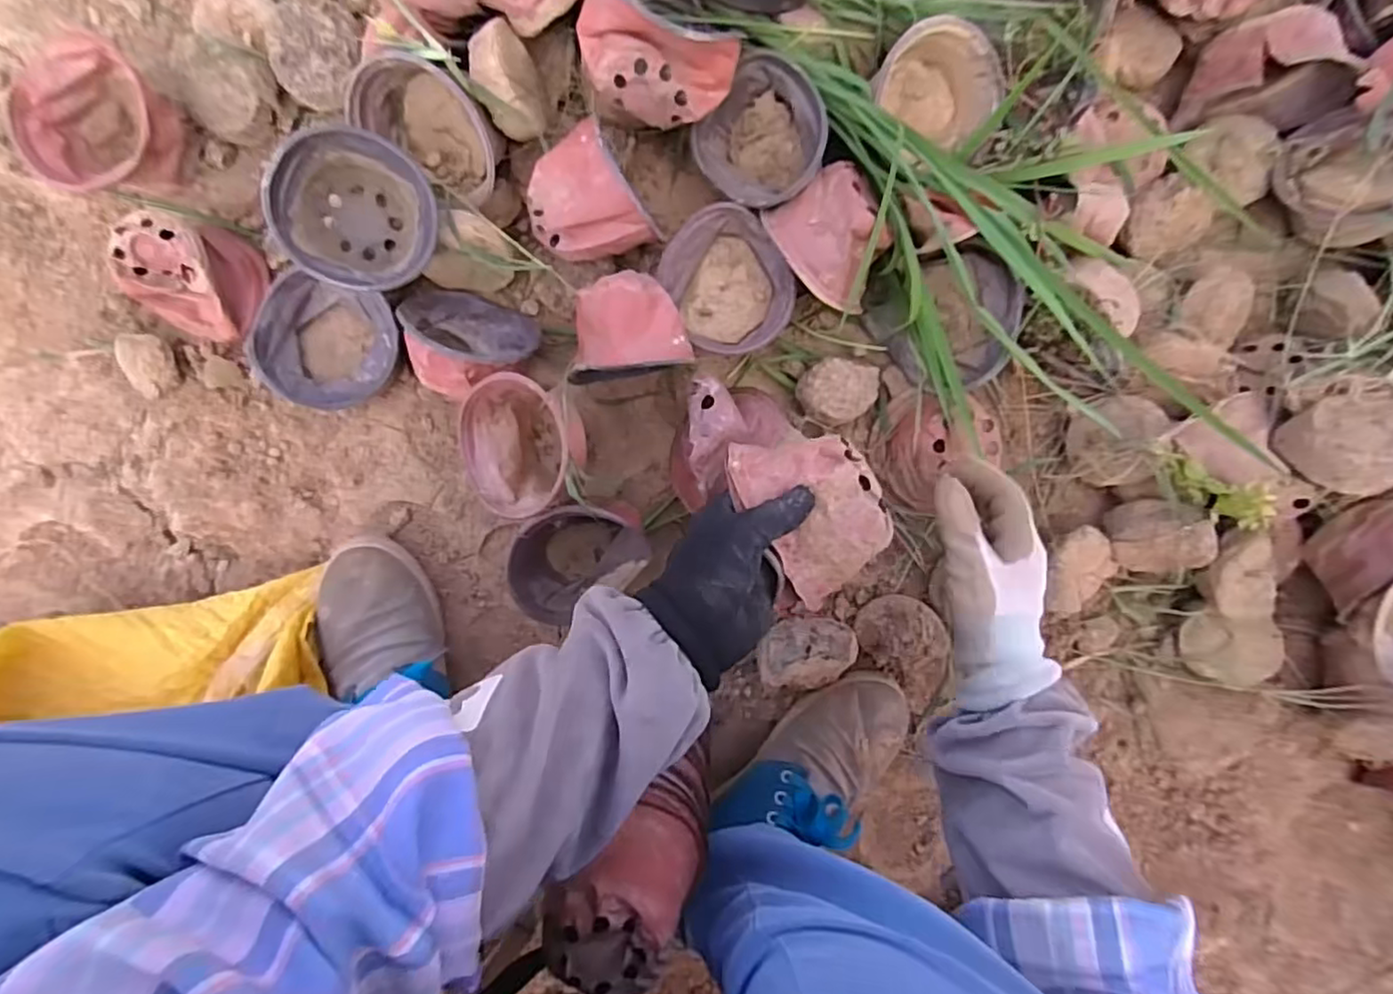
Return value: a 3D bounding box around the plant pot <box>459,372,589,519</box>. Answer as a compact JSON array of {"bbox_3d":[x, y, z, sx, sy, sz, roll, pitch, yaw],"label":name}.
[{"bbox_3d":[-0.120,-0.037,0.497,0.108,0.077,0.102,1,92,39],"label":"plant pot"}]

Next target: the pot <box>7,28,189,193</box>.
[{"bbox_3d":[-0.446,-0.279,0.506,0.093,0.075,0.097,0,93,-1],"label":"pot"}]

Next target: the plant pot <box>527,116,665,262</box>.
[{"bbox_3d":[-0.083,-0.210,0.480,0.072,0.068,0.089,-32,93,1],"label":"plant pot"}]

